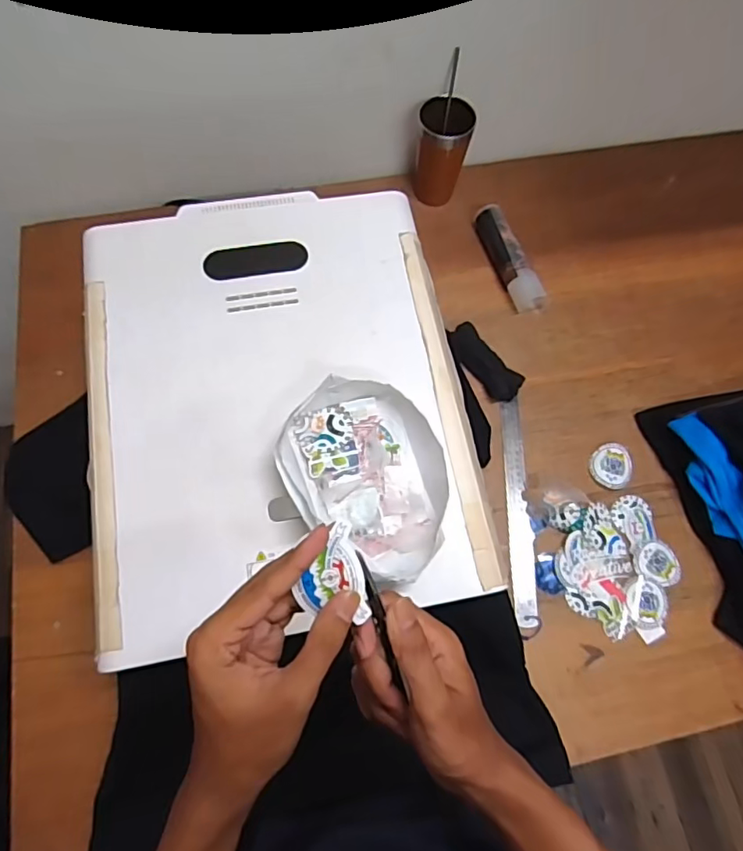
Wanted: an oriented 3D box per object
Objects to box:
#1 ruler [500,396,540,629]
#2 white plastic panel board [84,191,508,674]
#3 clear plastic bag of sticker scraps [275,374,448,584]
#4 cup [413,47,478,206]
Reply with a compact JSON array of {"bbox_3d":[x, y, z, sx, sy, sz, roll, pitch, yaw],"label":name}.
[{"bbox_3d":[0.199,0.110,0.740,0.031,0.007,0.300,-2,70,5],"label":"ruler"},{"bbox_3d":[-0.105,-0.042,0.608,0.396,0.018,0.496,-10,72,-6],"label":"white plastic panel board"},{"bbox_3d":[0.002,0.049,0.551,0.161,0.044,0.203,-29,73,-14],"label":"clear plastic bag of sticker scraps"},{"bbox_3d":[0.109,-0.436,0.841,0.081,0.175,0.091,13,70,1],"label":"cup"}]

